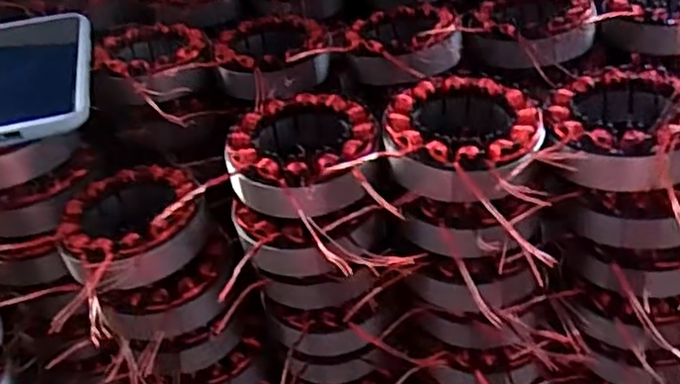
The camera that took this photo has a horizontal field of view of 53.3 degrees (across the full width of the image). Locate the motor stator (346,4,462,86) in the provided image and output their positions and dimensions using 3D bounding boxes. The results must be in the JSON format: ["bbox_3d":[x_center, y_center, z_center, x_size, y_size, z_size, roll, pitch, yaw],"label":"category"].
[{"bbox_3d":[0.042,-0.109,0.495,0.077,0.032,0.093,-21,40,-18],"label":"motor stator"}]

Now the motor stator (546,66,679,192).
[{"bbox_3d":[0.161,-0.036,0.375,0.084,0.033,0.087,12,41,23],"label":"motor stator"}]

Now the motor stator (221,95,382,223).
[{"bbox_3d":[-0.022,-0.022,0.389,0.084,0.030,0.081,-4,37,3],"label":"motor stator"}]

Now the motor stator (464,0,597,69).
[{"bbox_3d":[0.138,-0.119,0.493,0.082,0.034,0.080,-4,37,3],"label":"motor stator"}]

